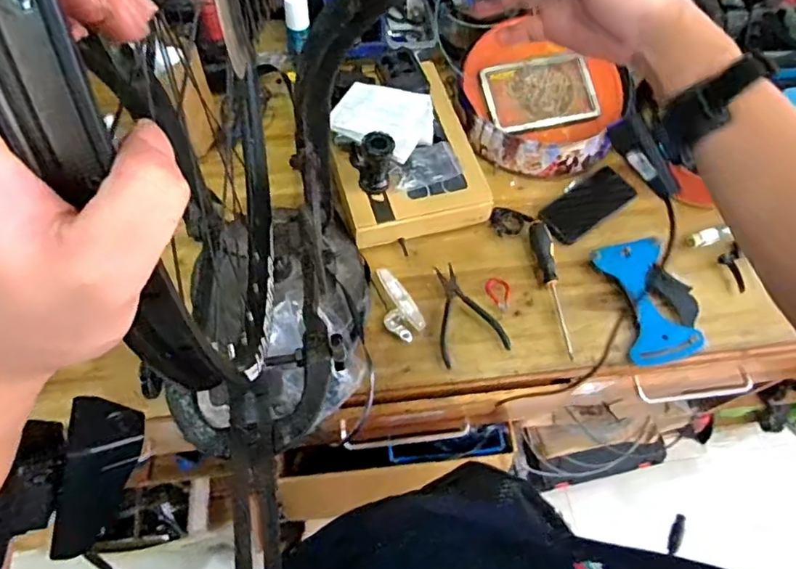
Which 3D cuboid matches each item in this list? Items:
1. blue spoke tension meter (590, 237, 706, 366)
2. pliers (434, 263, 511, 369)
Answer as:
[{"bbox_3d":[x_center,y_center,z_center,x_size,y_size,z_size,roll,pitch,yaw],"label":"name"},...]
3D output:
[{"bbox_3d":[0.386,0.020,0.840,0.131,0.031,0.190,-15,65,-11],"label":"blue spoke tension meter"},{"bbox_3d":[0.092,0.039,0.807,0.098,0.006,0.145,-16,72,-10],"label":"pliers"}]

